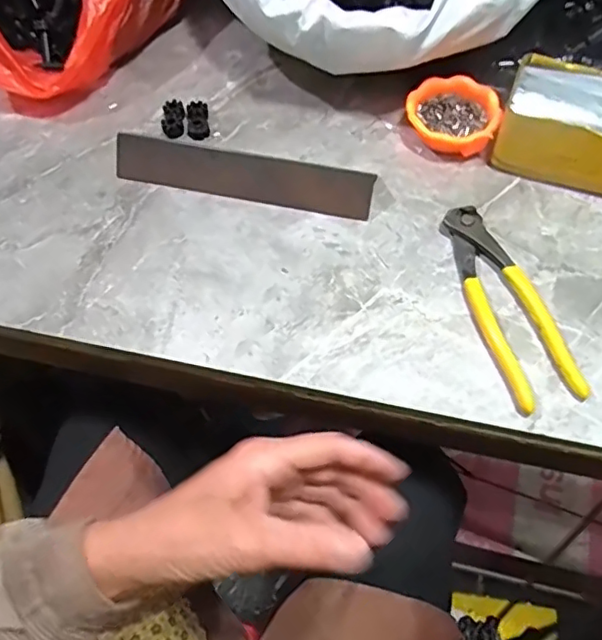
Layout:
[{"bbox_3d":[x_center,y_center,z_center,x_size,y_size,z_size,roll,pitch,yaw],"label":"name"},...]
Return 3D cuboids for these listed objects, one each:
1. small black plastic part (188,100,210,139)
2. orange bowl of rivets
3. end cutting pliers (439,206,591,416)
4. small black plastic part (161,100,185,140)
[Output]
[{"bbox_3d":[-0.090,-0.174,0.509,0.018,0.009,0.038,-8,61,-3],"label":"small black plastic part"},{"bbox_3d":[0.130,-0.174,0.495,0.074,0.025,0.071,-1,61,1],"label":"orange bowl of rivets"},{"bbox_3d":[0.146,-0.014,0.414,0.049,0.015,0.159,-14,61,-6],"label":"end cutting pliers"},{"bbox_3d":[-0.112,-0.175,0.511,0.020,0.013,0.034,-6,61,-2],"label":"small black plastic part"}]

